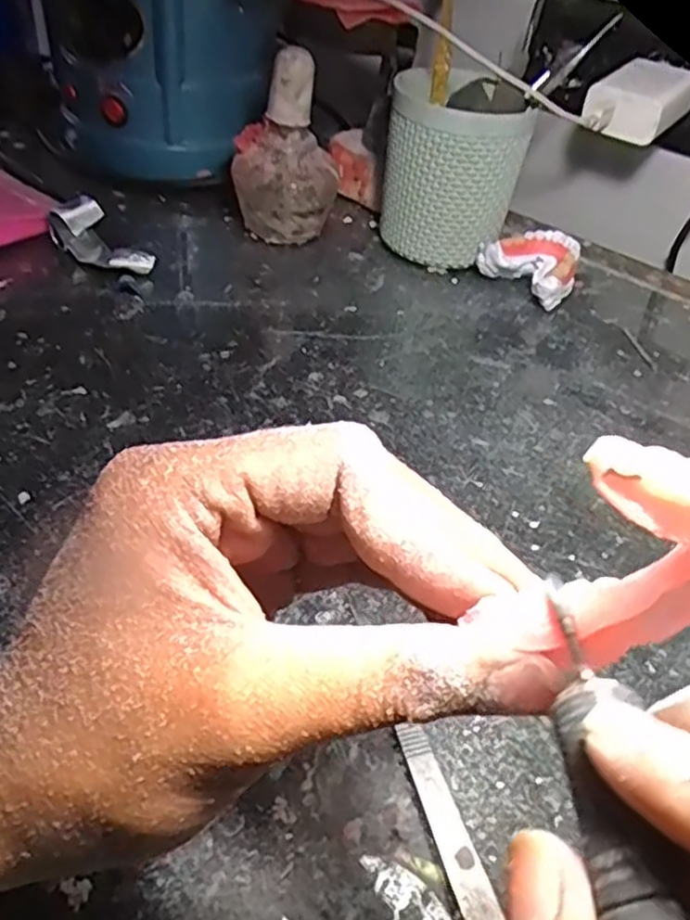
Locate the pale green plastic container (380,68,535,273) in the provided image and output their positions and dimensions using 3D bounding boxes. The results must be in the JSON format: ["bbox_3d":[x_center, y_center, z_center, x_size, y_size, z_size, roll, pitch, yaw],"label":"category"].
[{"bbox_3d":[0.073,-0.199,0.504,0.085,0.120,0.073,11,43,4],"label":"pale green plastic container"}]

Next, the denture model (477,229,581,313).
[{"bbox_3d":[0.132,-0.133,0.508,0.052,0.033,0.061,-32,55,-34],"label":"denture model"}]

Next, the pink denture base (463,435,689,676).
[{"bbox_3d":[0.059,0.018,0.139,0.041,0.053,0.013,-11,46,-19],"label":"pink denture base"}]

